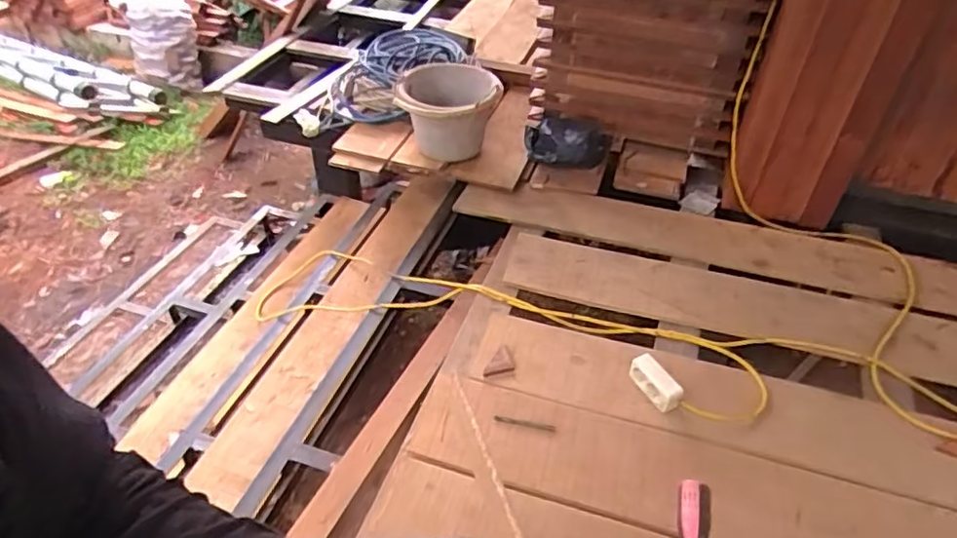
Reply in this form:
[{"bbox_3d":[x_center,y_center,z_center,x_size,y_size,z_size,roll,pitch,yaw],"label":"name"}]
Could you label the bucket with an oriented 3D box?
[{"bbox_3d":[-0.080,-0.441,1.722,0.275,0.173,0.319,2,42,1],"label":"bucket"}]

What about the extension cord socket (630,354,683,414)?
[{"bbox_3d":[0.333,0.216,1.177,0.052,0.036,0.114,-17,45,-19],"label":"extension cord socket"}]

